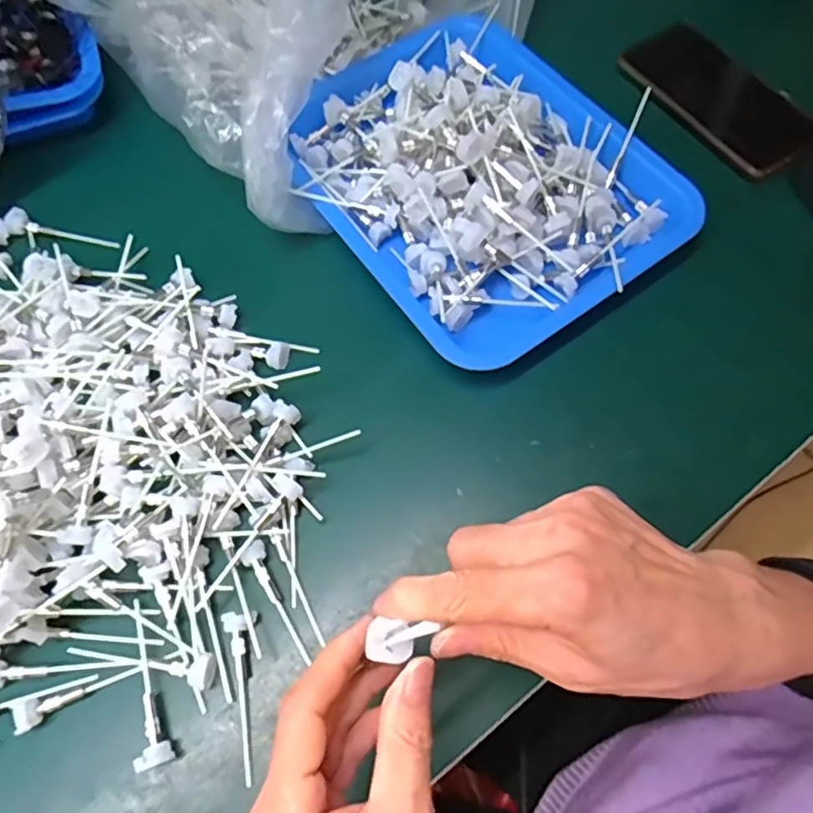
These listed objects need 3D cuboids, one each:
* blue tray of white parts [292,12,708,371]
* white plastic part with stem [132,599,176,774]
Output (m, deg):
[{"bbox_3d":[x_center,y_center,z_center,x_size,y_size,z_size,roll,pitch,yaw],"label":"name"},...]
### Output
[{"bbox_3d":[0.045,-0.179,0.449,0.223,0.051,0.286,-34,69,-13],"label":"blue tray of white parts"},{"bbox_3d":[-0.145,0.150,0.338,0.017,0.015,0.085,-20,67,-7],"label":"white plastic part with stem"}]

